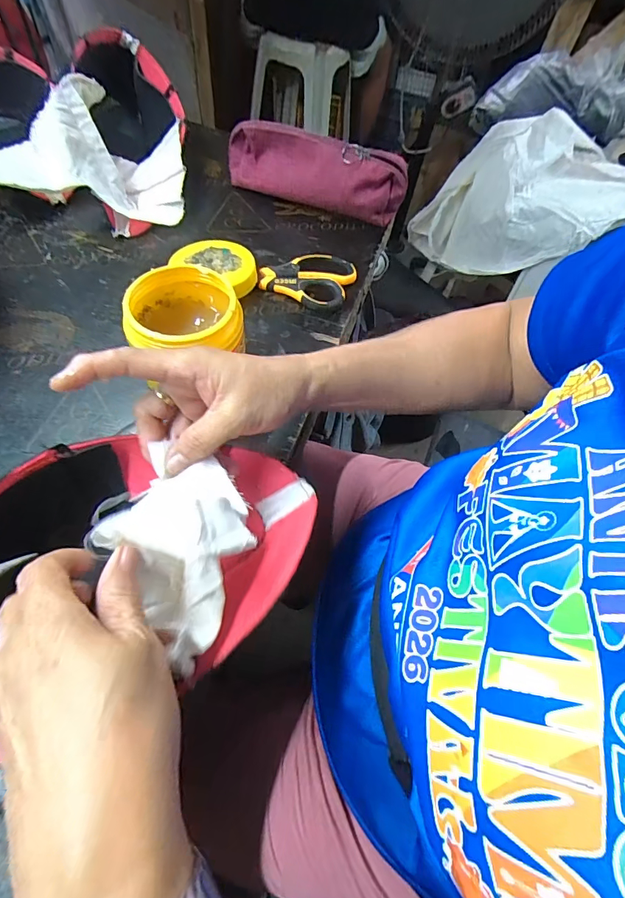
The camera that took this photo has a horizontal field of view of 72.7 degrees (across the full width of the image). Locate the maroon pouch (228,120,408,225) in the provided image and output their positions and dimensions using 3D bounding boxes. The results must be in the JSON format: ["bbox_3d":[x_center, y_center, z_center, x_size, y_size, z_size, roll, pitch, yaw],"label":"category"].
[{"bbox_3d":[0.003,-0.350,0.535,0.230,0.075,0.051,21,60,8],"label":"maroon pouch"}]

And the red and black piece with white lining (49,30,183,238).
[{"bbox_3d":[-0.217,-0.391,0.512,0.112,0.109,0.267,-10,61,-10],"label":"red and black piece with white lining"}]

